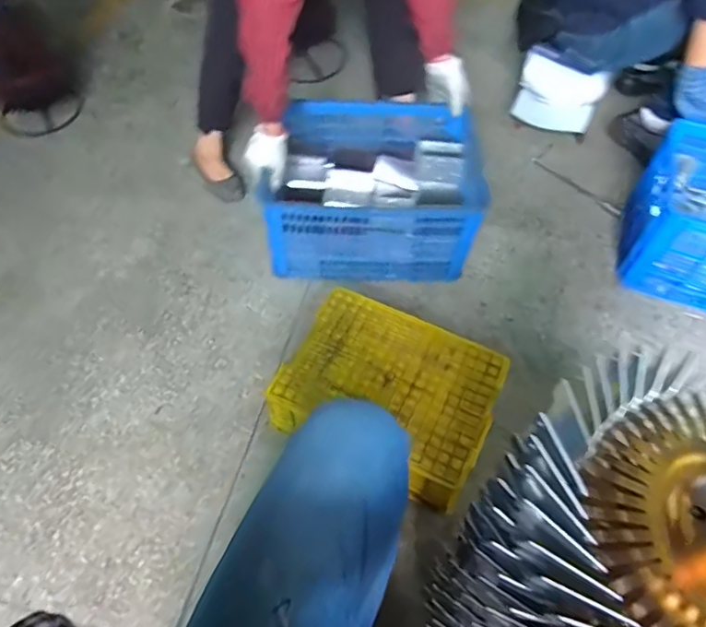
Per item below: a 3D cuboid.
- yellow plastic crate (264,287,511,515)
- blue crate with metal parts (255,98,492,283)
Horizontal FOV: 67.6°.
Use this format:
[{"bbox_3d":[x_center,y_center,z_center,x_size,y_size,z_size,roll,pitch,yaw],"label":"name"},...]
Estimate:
[{"bbox_3d":[0.069,0.157,1.065,0.399,0.142,0.316,21,61,12],"label":"yellow plastic crate"},{"bbox_3d":[0.046,-0.298,1.275,0.453,0.233,0.361,1,58,0],"label":"blue crate with metal parts"}]

